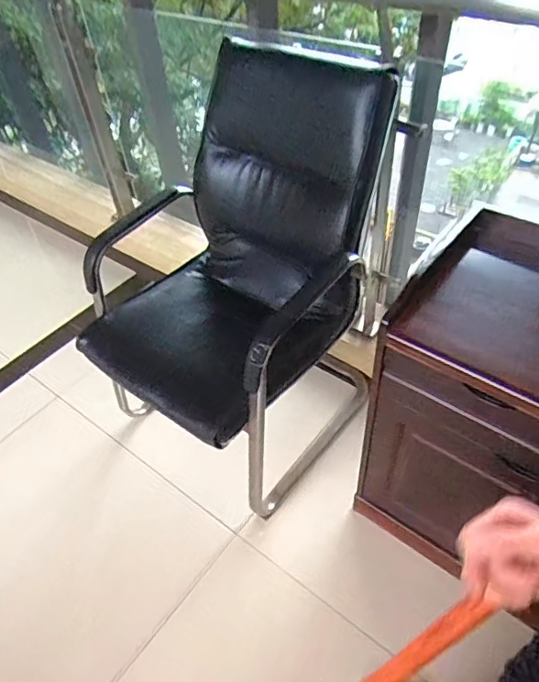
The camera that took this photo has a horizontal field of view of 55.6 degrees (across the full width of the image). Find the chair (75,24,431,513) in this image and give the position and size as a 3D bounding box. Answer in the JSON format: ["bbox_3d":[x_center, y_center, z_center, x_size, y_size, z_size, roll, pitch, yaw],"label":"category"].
[{"bbox_3d":[-0.021,-0.149,1.213,0.508,0.841,0.775,34,58,29],"label":"chair"}]

